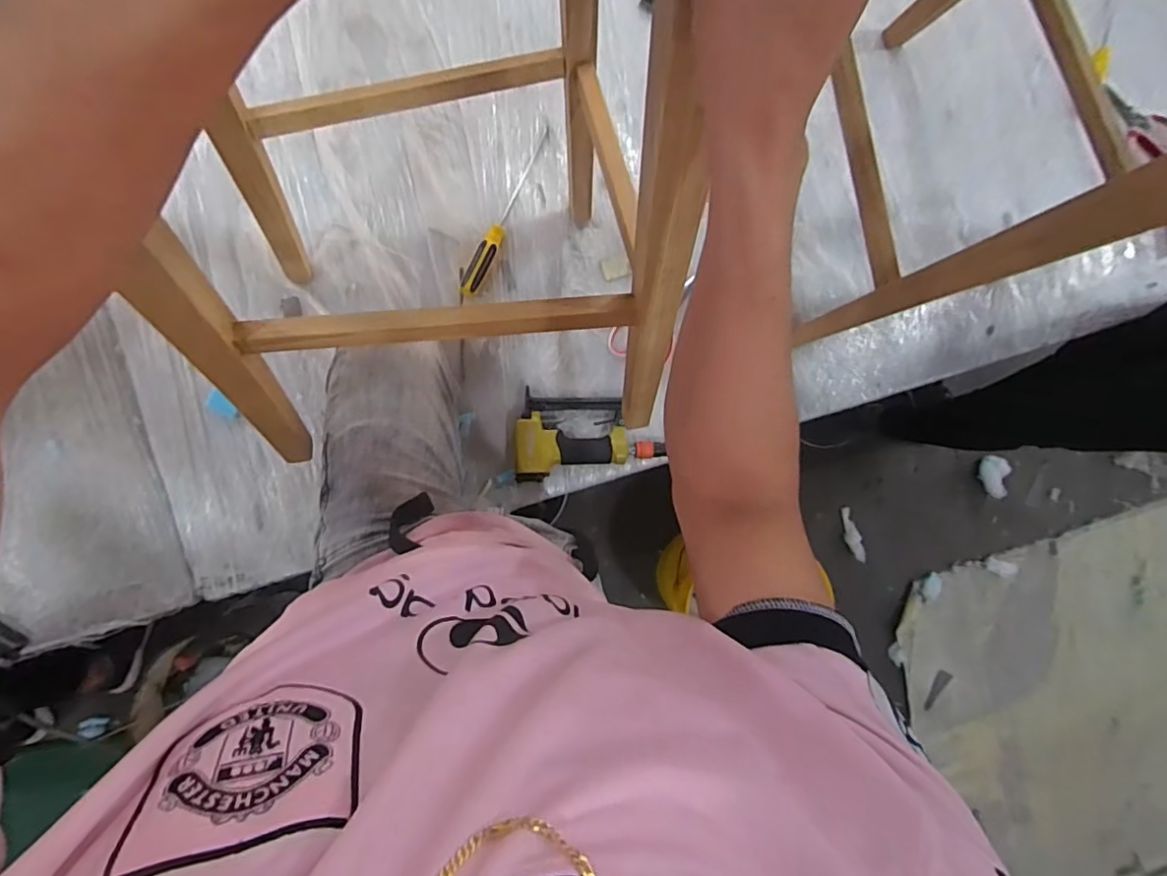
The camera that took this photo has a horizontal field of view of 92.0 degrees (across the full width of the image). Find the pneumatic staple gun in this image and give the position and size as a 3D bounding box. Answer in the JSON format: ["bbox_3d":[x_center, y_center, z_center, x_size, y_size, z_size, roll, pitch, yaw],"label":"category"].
[{"bbox_3d":[-0.005,0.004,0.852,0.195,0.040,0.136,5,89,-6],"label":"pneumatic staple gun"}]

